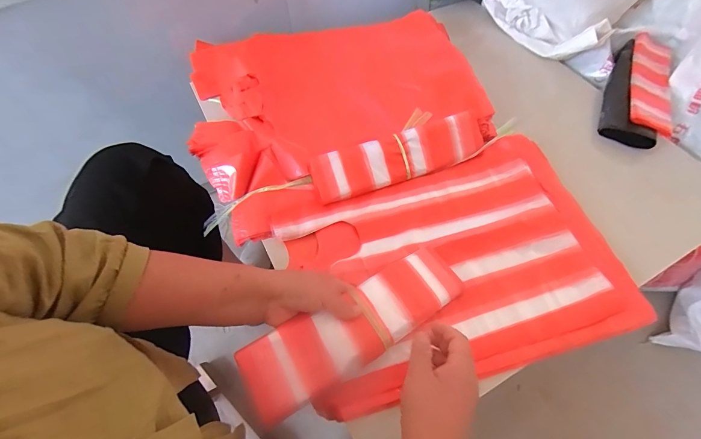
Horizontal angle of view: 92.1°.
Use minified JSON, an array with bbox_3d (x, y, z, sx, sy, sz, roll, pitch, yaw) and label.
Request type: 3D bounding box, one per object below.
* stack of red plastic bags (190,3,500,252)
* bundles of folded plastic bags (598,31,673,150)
[{"bbox_3d":[-0.043,-0.253,0.681,0.546,0.094,0.477,-23,61,-15],"label":"stack of red plastic bags"},{"bbox_3d":[0.607,-0.278,0.712,0.116,0.052,0.305,22,62,13],"label":"bundles of folded plastic bags"}]

